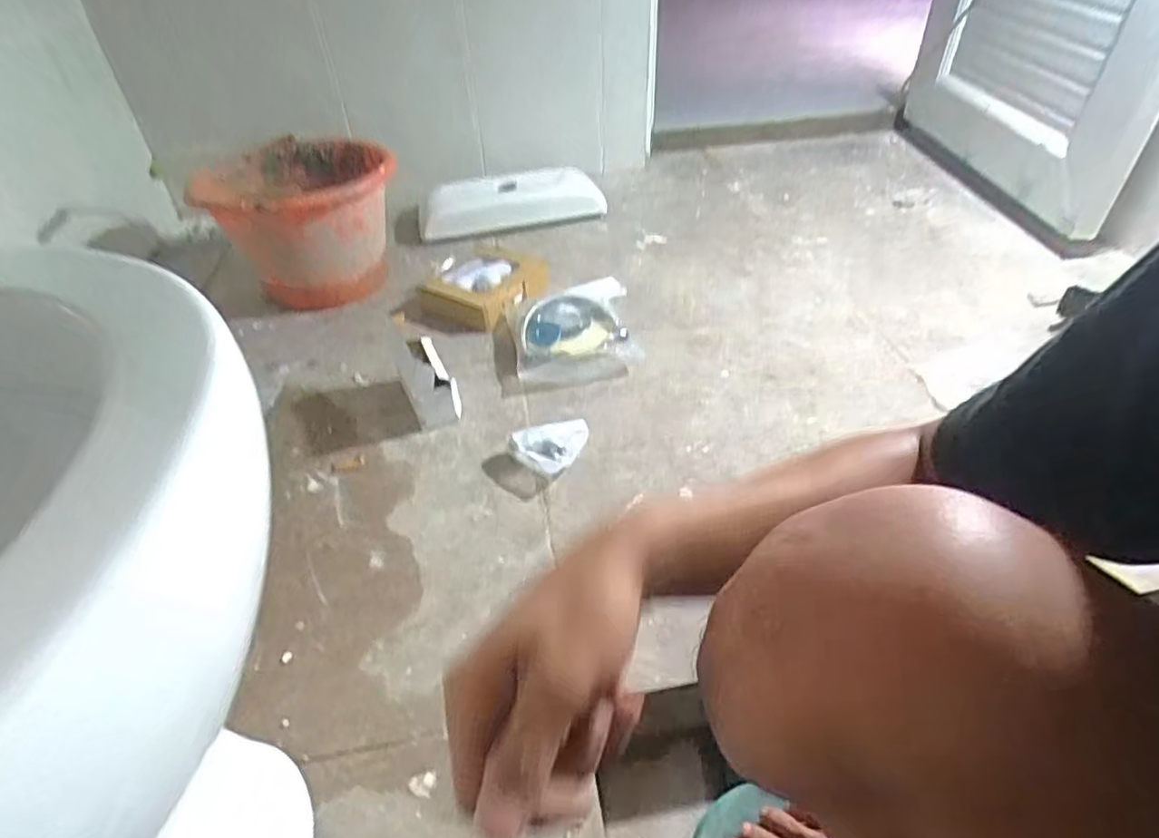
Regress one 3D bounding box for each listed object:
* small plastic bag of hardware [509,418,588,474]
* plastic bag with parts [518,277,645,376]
[{"bbox_3d":[-0.028,0.025,0.725,0.060,0.034,0.086,28,50,30],"label":"small plastic bag of hardware"},{"bbox_3d":[-0.006,-0.138,0.907,0.165,0.038,0.231,-6,42,-2],"label":"plastic bag with parts"}]

